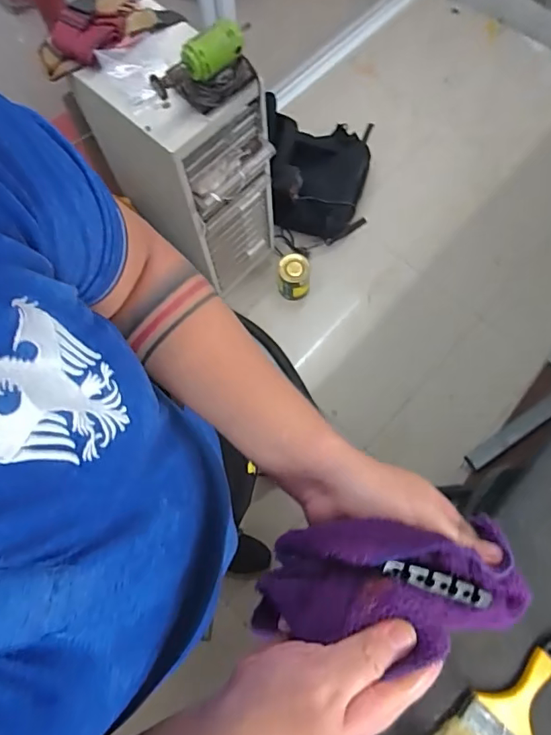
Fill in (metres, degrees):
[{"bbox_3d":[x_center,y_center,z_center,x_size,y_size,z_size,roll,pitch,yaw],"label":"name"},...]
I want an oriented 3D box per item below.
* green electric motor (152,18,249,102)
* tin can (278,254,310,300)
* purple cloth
[{"bbox_3d":[-0.155,-0.621,0.977,0.214,0.064,0.054,-32,73,-10],"label":"green electric motor"},{"bbox_3d":[0.061,-0.303,1.631,0.102,0.155,0.103,0,70,1],"label":"tin can"},{"bbox_3d":[0.083,0.149,0.335,0.188,0.069,0.079,0,70,1],"label":"purple cloth"}]

